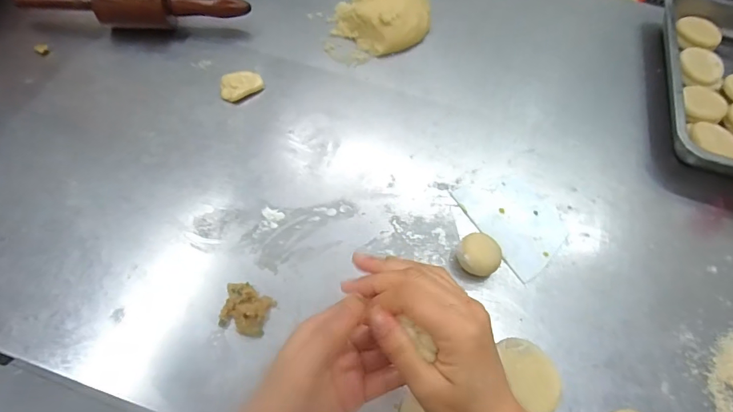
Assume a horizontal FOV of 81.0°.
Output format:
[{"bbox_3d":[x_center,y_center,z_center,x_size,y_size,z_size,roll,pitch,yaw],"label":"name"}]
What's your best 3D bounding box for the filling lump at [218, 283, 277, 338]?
[{"bbox_3d":[-0.115,0.097,0.405,0.047,0.017,0.041,18,60,6],"label":"filling lump"}]

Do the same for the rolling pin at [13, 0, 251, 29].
[{"bbox_3d":[-0.309,-0.263,0.579,0.285,0.063,0.053,-6,60,-8],"label":"rolling pin"}]

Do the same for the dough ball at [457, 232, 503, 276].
[{"bbox_3d":[0.117,0.050,0.448,0.045,0.026,0.045,2,59,-3],"label":"dough ball"}]

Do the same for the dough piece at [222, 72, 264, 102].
[{"bbox_3d":[-0.160,-0.154,0.548,0.054,0.017,0.035,-31,66,-21],"label":"dough piece"}]

